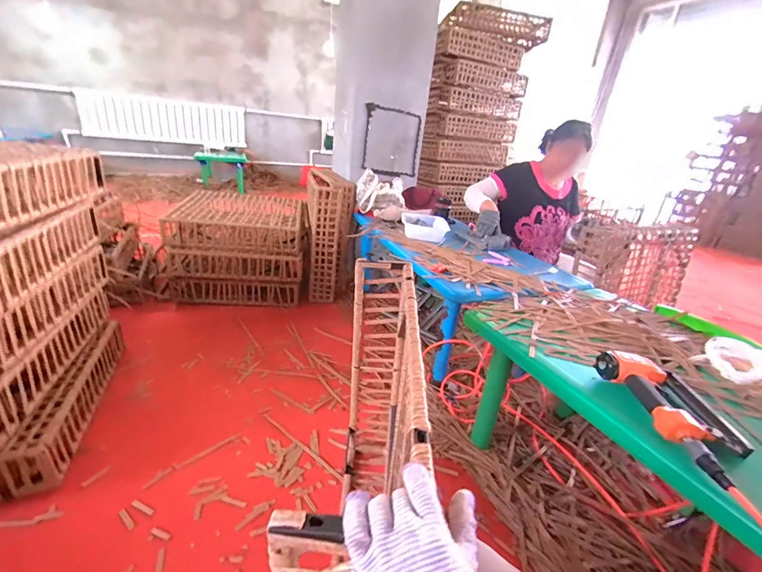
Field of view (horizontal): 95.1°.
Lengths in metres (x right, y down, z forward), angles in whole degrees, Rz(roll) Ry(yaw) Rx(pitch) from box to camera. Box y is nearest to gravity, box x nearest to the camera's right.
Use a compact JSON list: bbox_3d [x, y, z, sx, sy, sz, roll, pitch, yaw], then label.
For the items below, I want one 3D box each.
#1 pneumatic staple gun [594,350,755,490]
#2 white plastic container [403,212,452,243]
[{"bbox_3d":[0.541,0.214,0.619,0.148,0.055,0.262,2,24,-10],"label":"pneumatic staple gun"},{"bbox_3d":[0.205,-0.287,1.645,0.210,0.057,0.293,6,23,-1],"label":"white plastic container"}]

